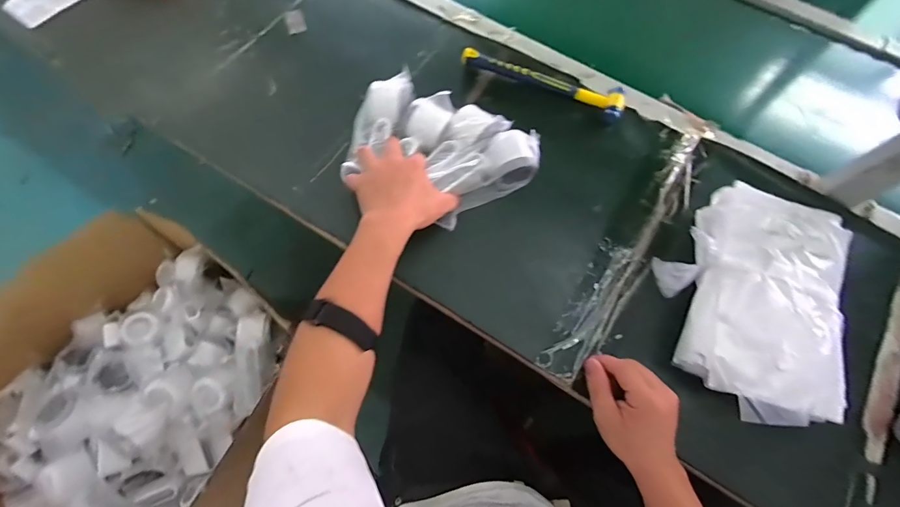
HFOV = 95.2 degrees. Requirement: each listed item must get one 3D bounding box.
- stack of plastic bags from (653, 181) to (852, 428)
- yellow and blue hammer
[{"bbox_3d":[0.344,0.052,0.470,0.191,0.049,0.258,14,74,7],"label":"stack of plastic bags"},{"bbox_3d":[0.138,-0.259,0.614,0.246,0.025,0.066,24,70,7],"label":"yellow and blue hammer"}]

